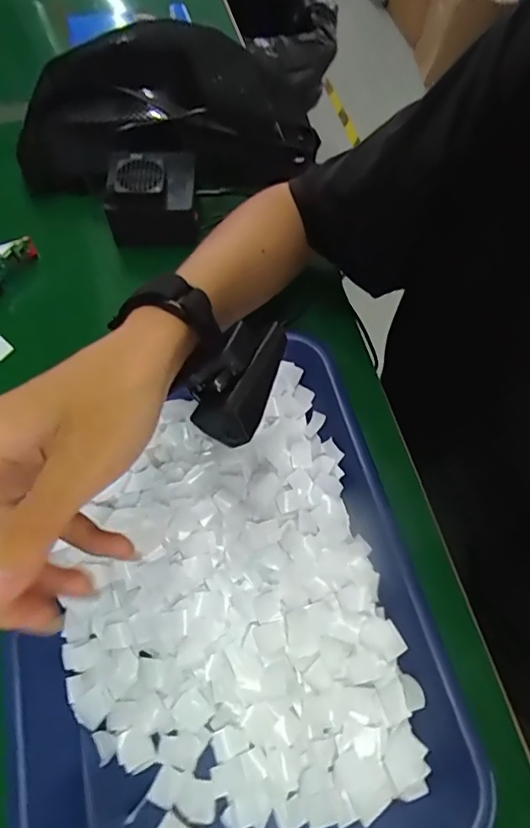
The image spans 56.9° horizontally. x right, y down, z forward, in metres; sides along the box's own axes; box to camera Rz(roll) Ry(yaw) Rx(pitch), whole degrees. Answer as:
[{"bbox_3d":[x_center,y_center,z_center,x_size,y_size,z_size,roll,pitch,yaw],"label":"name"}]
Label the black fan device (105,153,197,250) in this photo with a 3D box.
[{"bbox_3d":[-0.101,-0.198,0.441,0.078,0.047,0.083,-4,69,-1],"label":"black fan device"}]

